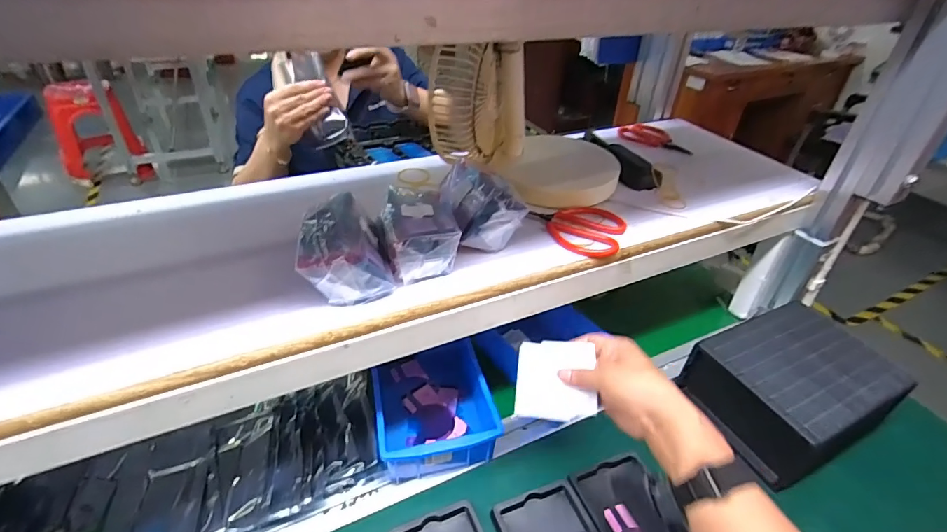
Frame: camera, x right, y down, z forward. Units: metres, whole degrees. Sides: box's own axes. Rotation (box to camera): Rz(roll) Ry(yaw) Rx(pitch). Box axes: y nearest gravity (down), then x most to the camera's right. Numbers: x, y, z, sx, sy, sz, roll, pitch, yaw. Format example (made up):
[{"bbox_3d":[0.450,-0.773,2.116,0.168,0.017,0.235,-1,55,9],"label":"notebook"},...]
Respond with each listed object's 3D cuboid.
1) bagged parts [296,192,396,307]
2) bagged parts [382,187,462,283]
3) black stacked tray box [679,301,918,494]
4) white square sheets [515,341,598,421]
[{"bbox_3d":[-0.123,-0.017,0.420,0.073,0.059,0.102,-13,39,-21],"label":"bagged parts"},{"bbox_3d":[-0.056,-0.035,0.453,0.073,0.055,0.101,-6,37,-12],"label":"bagged parts"},{"bbox_3d":[0.410,0.150,0.591,0.214,0.094,0.168,-17,40,-25],"label":"black stacked tray box"},{"bbox_3d":[0.084,0.116,0.470,0.080,0.007,0.076,3,72,-5],"label":"white square sheets"}]

